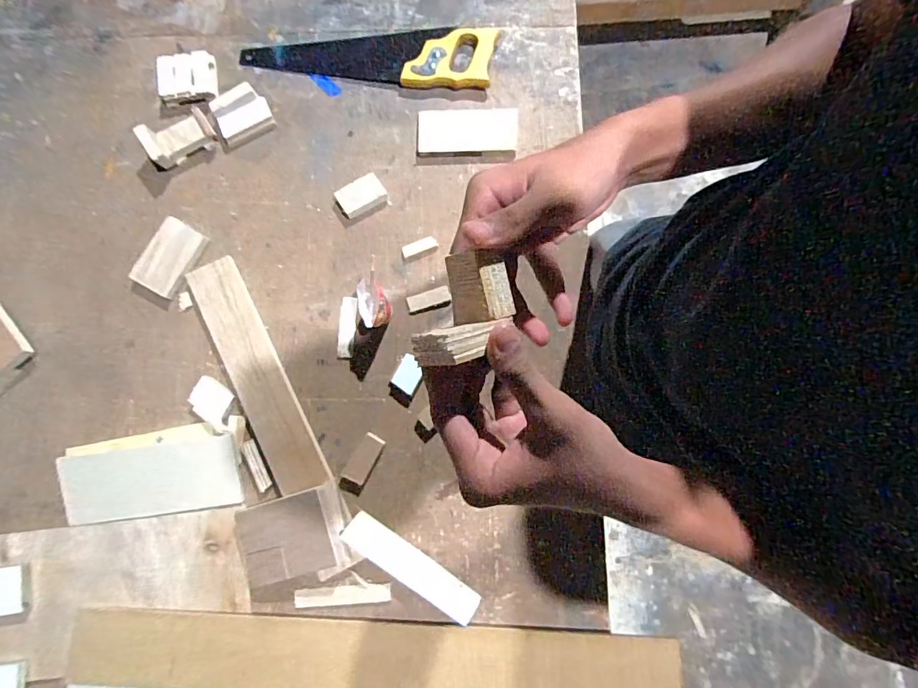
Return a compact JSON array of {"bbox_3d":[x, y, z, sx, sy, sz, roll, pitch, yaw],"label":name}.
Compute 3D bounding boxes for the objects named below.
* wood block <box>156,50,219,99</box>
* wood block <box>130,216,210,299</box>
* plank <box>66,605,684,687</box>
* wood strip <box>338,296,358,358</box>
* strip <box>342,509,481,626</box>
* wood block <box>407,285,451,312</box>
[{"bbox_3d":[-0.431,-0.424,0.725,0.093,0.026,0.081,-10,82,0],"label":"wood block"},{"bbox_3d":[-0.433,-0.130,0.690,0.075,0.015,0.107,28,78,5],"label":"wood block"},{"bbox_3d":[-0.114,0.411,0.595,0.771,0.020,0.088,2,68,2],"label":"plank"},{"bbox_3d":[-0.165,-0.025,0.677,0.025,0.013,0.087,5,77,0],"label":"wood strip"},{"bbox_3d":[-0.064,0.299,0.617,0.201,0.006,0.041,35,66,2],"label":"strip"},{"bbox_3d":[-0.045,-0.068,0.678,0.062,0.008,0.024,-16,82,-1],"label":"wood block"}]

